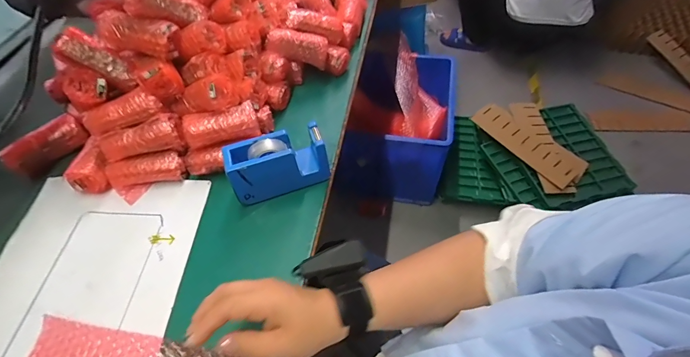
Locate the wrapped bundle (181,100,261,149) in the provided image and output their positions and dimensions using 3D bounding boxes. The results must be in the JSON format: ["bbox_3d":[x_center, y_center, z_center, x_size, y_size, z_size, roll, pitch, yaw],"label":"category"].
[{"bbox_3d":[-0.175,-0.075,0.483,0.099,0.034,0.045,-17,56,-7],"label":"wrapped bundle"}]

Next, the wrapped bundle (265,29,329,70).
[{"bbox_3d":[-0.077,-0.220,0.562,0.100,0.041,0.039,10,54,-15],"label":"wrapped bundle"}]

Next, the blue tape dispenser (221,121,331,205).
[{"bbox_3d":[-0.089,-0.020,0.462,0.130,0.074,0.054,-17,56,-7],"label":"blue tape dispenser"}]

